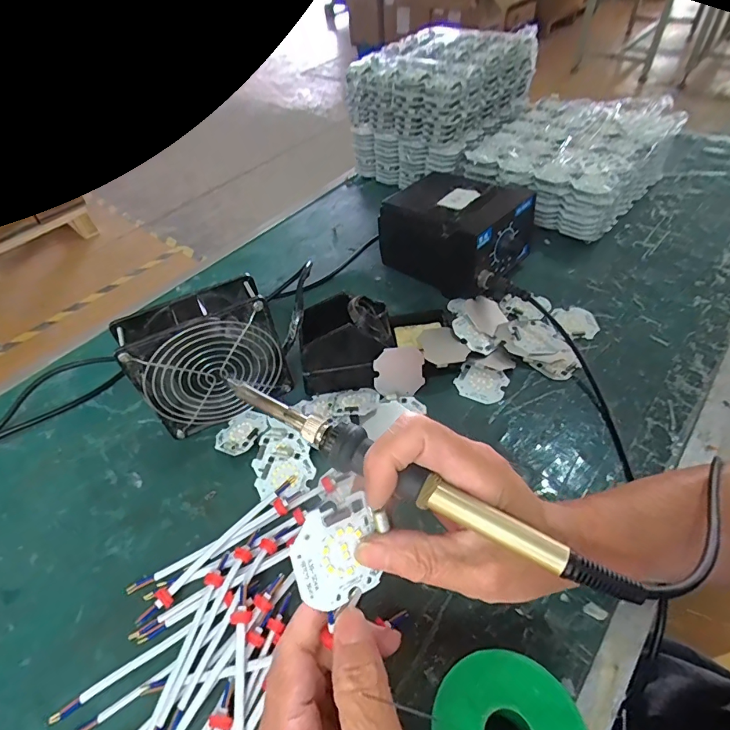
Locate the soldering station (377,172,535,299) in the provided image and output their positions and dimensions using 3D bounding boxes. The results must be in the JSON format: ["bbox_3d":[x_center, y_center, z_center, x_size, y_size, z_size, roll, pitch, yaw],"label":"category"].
[{"bbox_3d":[0.107,-0.155,0.516,0.146,0.091,0.112,32,59,30],"label":"soldering station"}]

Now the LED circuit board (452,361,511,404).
[{"bbox_3d":[0.111,0.017,0.422,0.046,0.010,0.038,16,52,20],"label":"LED circuit board"}]

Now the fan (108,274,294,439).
[{"bbox_3d":[-0.134,-0.002,0.388,0.118,0.118,0.045,-24,50,-14],"label":"fan"}]

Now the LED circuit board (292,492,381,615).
[{"bbox_3d":[-0.012,0.086,0.200,0.041,0.045,0.004,-16,8,-26],"label":"LED circuit board"}]

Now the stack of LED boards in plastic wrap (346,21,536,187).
[{"bbox_3d":[0.116,-0.386,0.662,0.184,0.146,0.212,33,59,30],"label":"stack of LED boards in plastic wrap"}]

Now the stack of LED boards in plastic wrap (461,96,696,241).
[{"bbox_3d":[0.275,-0.274,0.596,0.228,0.097,0.193,-35,53,-22],"label":"stack of LED boards in plastic wrap"}]

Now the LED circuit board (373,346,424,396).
[{"bbox_3d":[0.032,0.006,0.414,0.045,0.045,0.004,-2,9,0],"label":"LED circuit board"}]

